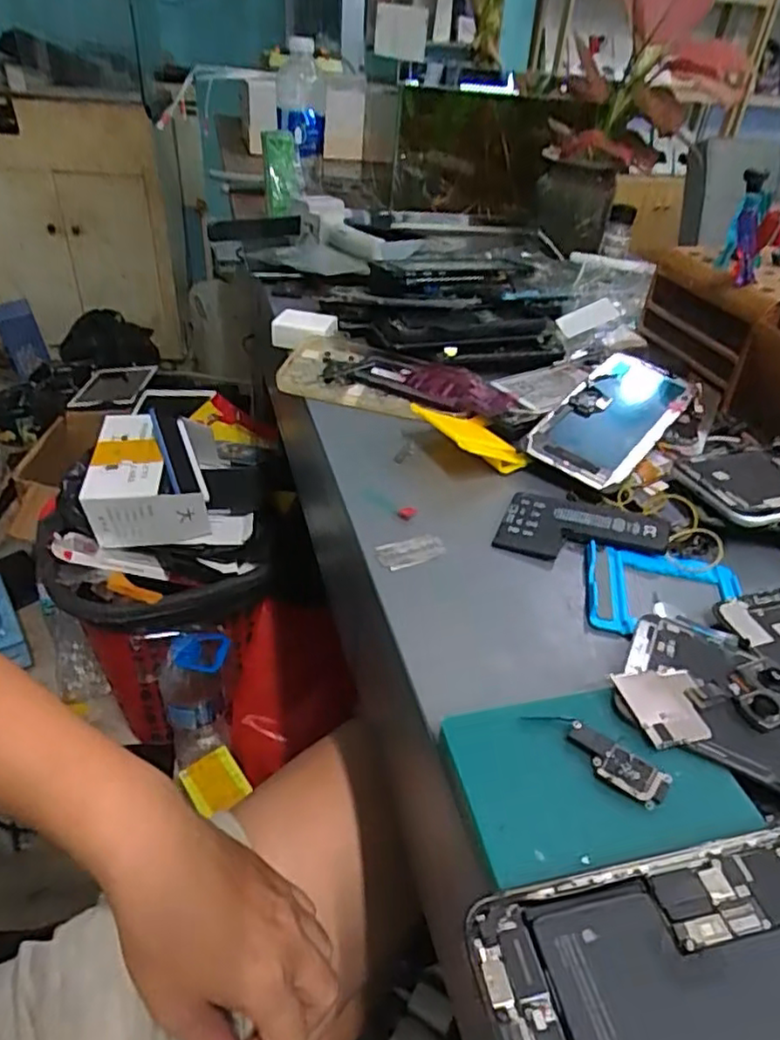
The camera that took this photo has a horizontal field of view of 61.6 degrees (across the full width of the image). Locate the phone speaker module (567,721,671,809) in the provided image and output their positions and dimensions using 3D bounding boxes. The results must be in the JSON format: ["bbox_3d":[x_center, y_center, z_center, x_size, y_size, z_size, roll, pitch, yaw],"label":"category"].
[{"bbox_3d":[0.088,0.095,0.256,0.040,0.004,0.017,26,47,31],"label":"phone speaker module"}]

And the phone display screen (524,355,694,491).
[{"bbox_3d":[0.161,-0.075,0.475,0.070,0.009,0.137,32,59,25],"label":"phone display screen"}]

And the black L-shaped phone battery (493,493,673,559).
[{"bbox_3d":[0.117,0.007,0.397,0.097,0.005,0.056,15,38,13],"label":"black L-shaped phone battery"}]

